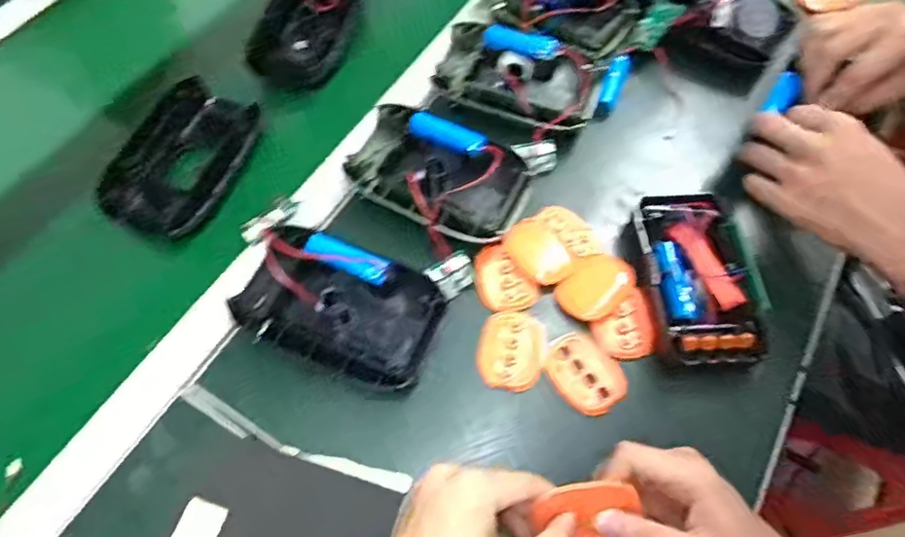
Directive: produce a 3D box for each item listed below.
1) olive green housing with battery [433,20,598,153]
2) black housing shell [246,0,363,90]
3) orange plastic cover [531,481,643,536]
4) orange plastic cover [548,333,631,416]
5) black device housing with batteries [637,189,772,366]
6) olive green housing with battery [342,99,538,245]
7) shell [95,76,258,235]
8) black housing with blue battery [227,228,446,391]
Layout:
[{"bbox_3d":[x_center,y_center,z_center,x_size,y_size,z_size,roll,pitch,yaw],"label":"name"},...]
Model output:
[{"bbox_3d":[0.061,-0.185,0.543,0.159,0.037,0.113,24,65,11],"label":"olive green housing with battery"},{"bbox_3d":[-0.155,-0.265,0.596,0.099,0.051,0.143,14,63,7],"label":"black housing shell"},{"bbox_3d":[0.077,0.145,0.331,0.058,0.011,0.037,-3,95,2],"label":"orange plastic cover"},{"bbox_3d":[0.102,0.079,0.424,0.050,0.008,0.061,-29,67,-15],"label":"orange plastic cover"},{"bbox_3d":[0.197,0.005,0.445,0.081,0.038,0.150,-3,63,-3],"label":"black device housing with batteries"},{"bbox_3d":[-0.014,-0.081,0.485,0.154,0.041,0.104,24,65,11],"label":"olive green housing with battery"},{"bbox_3d":[-0.242,-0.105,0.500,0.088,0.034,0.156,14,63,6],"label":"shell"},{"bbox_3d":[-0.087,0.030,0.431,0.156,0.040,0.098,24,65,11],"label":"black housing with blue battery"}]

